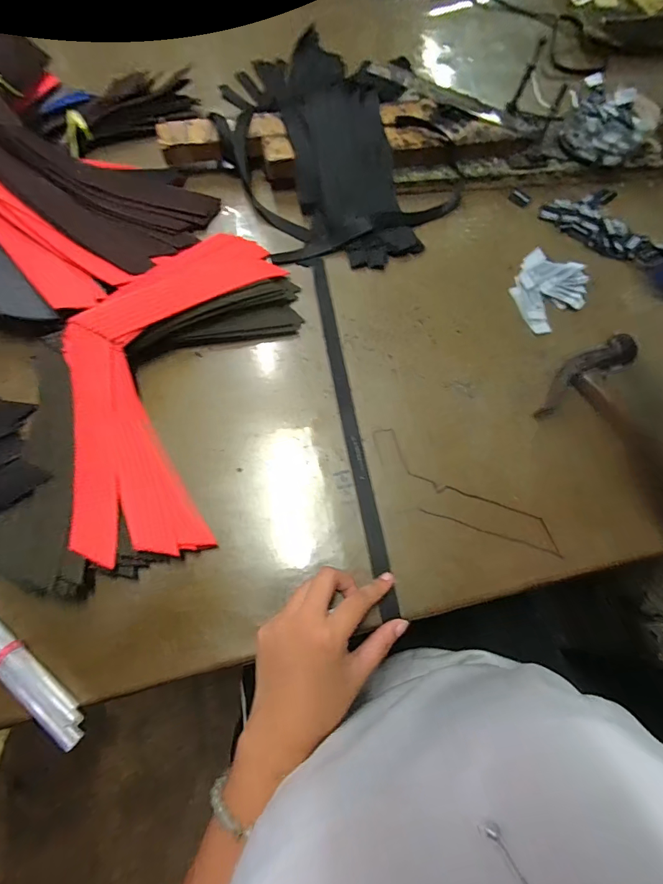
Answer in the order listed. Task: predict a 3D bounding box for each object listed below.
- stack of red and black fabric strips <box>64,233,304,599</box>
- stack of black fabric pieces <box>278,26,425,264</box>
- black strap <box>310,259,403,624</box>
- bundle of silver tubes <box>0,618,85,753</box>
[{"bbox_3d":[-0.146,-0.063,0.373,0.169,0.024,0.350,22,70,-11],"label":"stack of red and black fabric strips"},{"bbox_3d":[0.009,-0.318,0.453,0.123,0.056,0.252,-19,95,-9],"label":"stack of black fabric pieces"},{"bbox_3d":[0.017,-0.025,0.392,0.016,0.005,0.365,-9,72,-6],"label":"black strap"},{"bbox_3d":[-0.252,0.151,0.302,0.187,0.018,0.023,38,73,10],"label":"bundle of silver tubes"}]

